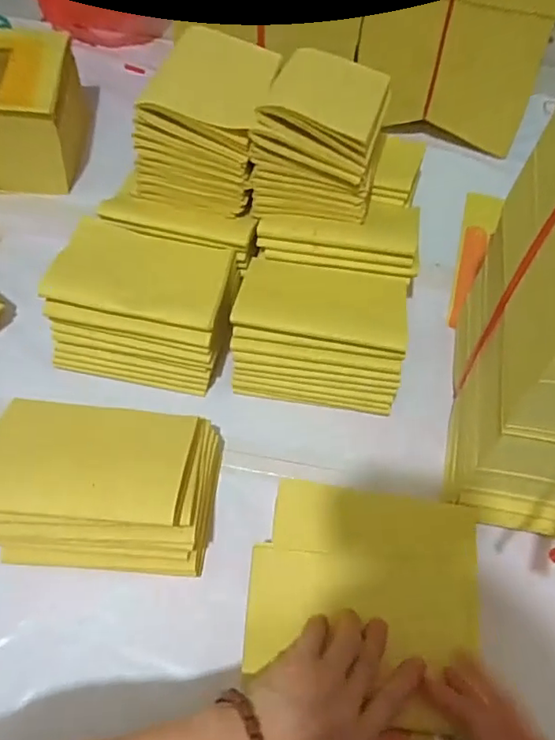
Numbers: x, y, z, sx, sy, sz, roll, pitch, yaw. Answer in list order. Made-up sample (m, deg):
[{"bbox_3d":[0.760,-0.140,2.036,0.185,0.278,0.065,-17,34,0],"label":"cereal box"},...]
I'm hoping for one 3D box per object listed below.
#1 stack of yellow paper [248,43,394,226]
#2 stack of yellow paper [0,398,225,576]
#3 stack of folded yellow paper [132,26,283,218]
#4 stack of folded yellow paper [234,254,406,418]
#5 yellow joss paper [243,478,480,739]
[{"bbox_3d":[0.044,-0.249,0.601,0.116,0.102,0.169,11,58,3],"label":"stack of yellow paper"},{"bbox_3d":[-0.143,0.097,0.480,0.178,0.102,0.128,3,58,-2],"label":"stack of yellow paper"},{"bbox_3d":[-0.070,-0.264,0.609,0.121,0.096,0.166,15,59,5],"label":"stack of folded yellow paper"},{"bbox_3d":[0.039,-0.033,0.553,0.158,0.102,0.097,8,58,1],"label":"stack of folded yellow paper"},{"bbox_3d":[0.062,0.196,0.419,0.169,0.028,0.225,8,58,1],"label":"yellow joss paper"}]

